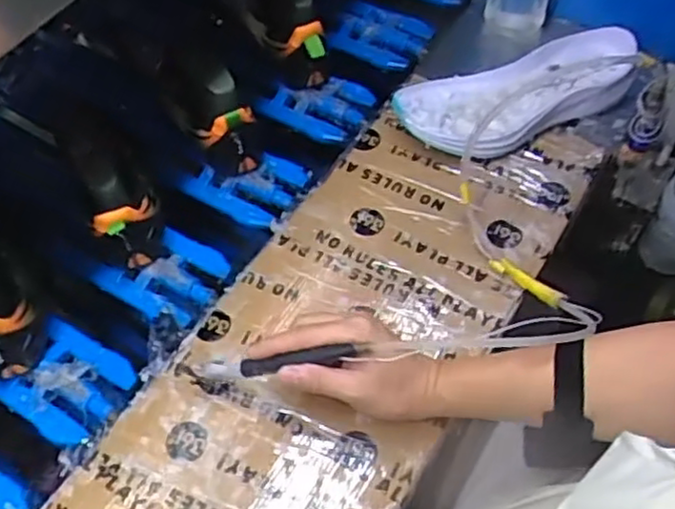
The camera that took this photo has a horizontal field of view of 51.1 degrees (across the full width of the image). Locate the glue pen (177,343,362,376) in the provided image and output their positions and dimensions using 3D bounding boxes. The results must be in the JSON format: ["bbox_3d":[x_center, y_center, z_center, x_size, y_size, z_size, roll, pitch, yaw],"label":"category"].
[{"bbox_3d":[-0.067,0.088,0.570,0.160,0.022,0.018,-10,54,24],"label":"glue pen"}]

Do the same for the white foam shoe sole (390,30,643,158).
[{"bbox_3d":[0.196,-0.175,0.736,0.277,0.054,0.095,-16,59,-9],"label":"white foam shoe sole"}]

